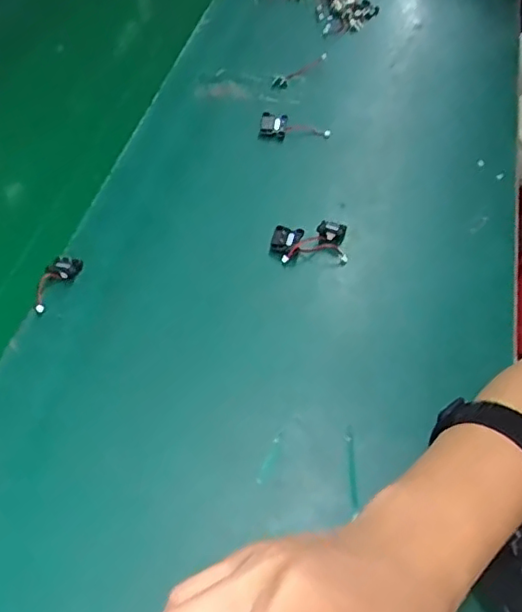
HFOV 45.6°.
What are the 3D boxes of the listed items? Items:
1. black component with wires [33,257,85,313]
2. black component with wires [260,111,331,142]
[{"bbox_3d":[-0.160,-0.019,0.479,0.017,0.017,0.055,22,58,15],"label":"black component with wires"},{"bbox_3d":[0.032,-0.172,0.599,0.069,0.018,0.024,3,53,-19],"label":"black component with wires"}]

